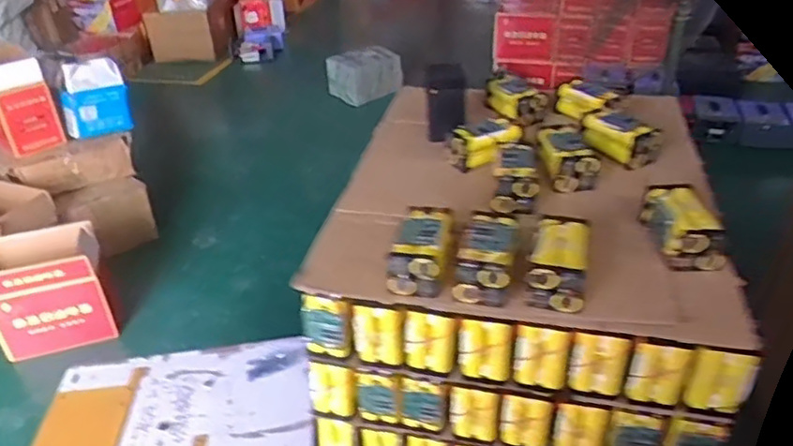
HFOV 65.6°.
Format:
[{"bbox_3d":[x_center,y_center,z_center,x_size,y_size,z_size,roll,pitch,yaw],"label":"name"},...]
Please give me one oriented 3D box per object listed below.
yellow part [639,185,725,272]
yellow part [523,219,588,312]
[{"bbox_3d":[0.459,0.004,0.984,0.089,0.069,0.149,-1,33,2],"label":"yellow part"},{"bbox_3d":[0.239,0.055,0.907,0.079,0.070,0.144,7,34,14],"label":"yellow part"}]

